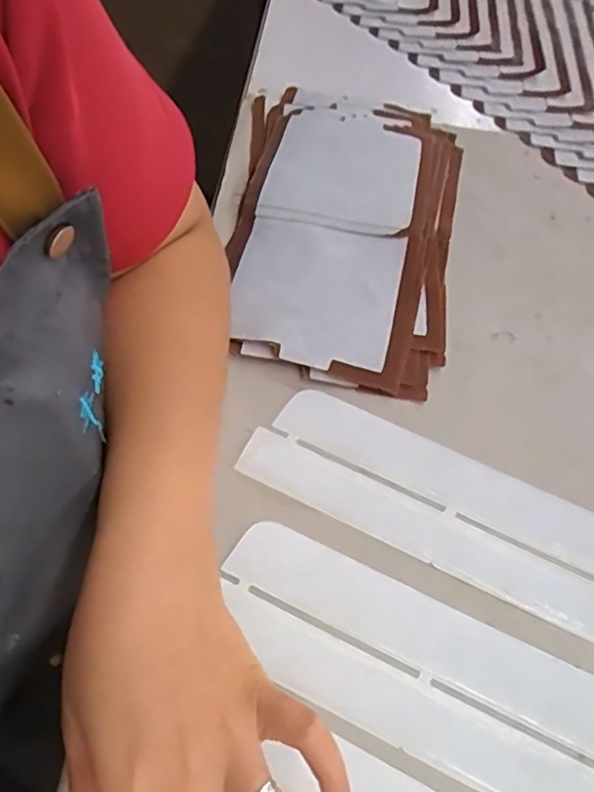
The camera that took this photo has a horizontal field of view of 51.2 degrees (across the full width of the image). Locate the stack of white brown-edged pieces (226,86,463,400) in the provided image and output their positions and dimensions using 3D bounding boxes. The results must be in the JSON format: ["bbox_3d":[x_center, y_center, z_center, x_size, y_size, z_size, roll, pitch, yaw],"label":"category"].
[{"bbox_3d":[0.036,-0.130,0.446,0.155,0.027,0.286,8,57,1],"label":"stack of white brown-edged pieces"}]

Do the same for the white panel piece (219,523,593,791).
[{"bbox_3d":[0.064,0.130,0.290,0.214,0.008,0.070,23,59,11],"label":"white panel piece"}]

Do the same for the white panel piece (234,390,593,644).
[{"bbox_3d":[0.084,0.060,0.337,0.221,0.008,0.069,24,59,11],"label":"white panel piece"}]

